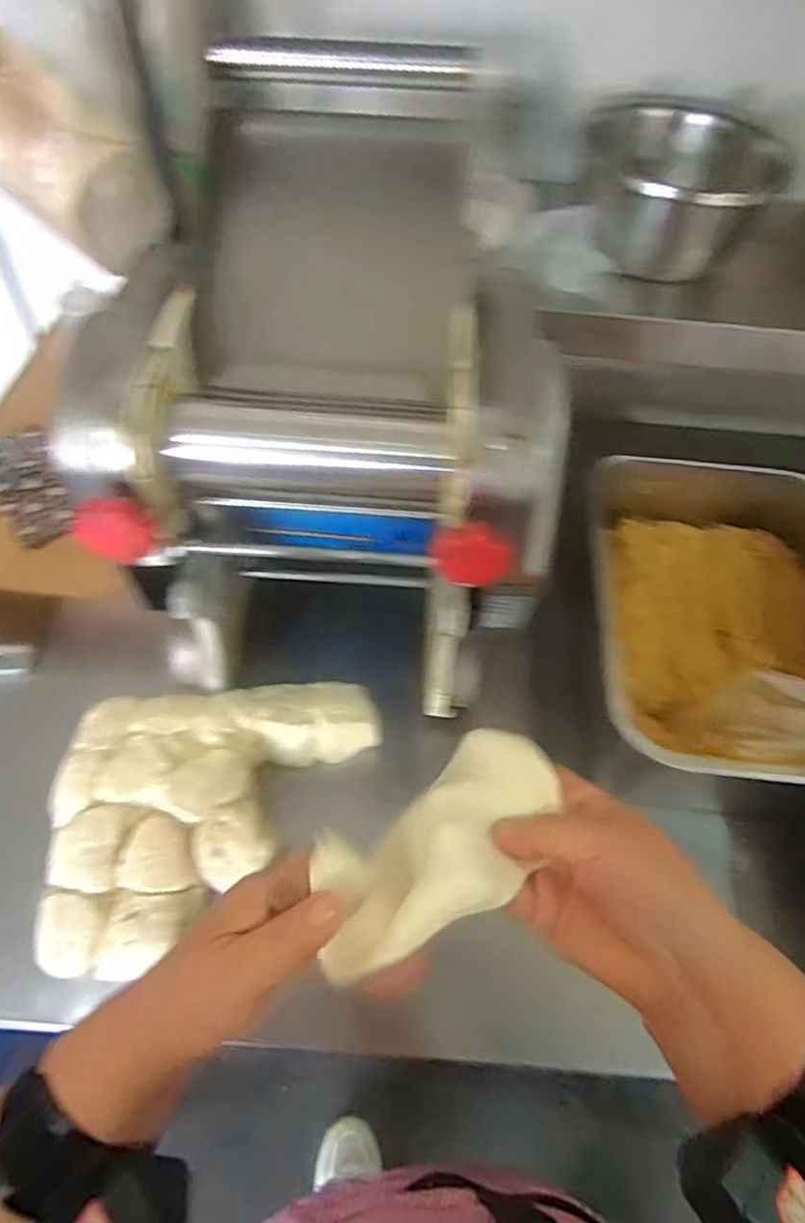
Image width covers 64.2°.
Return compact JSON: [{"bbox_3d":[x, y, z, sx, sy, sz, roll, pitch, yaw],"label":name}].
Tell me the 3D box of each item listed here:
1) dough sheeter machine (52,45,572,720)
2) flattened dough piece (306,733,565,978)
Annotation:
[{"bbox_3d":[-0.054,-0.137,0.522,0.306,0.363,0.336,2,54,-3],"label":"dough sheeter machine"},{"bbox_3d":[0.019,0.113,0.315,0.141,0.035,0.074,-28,61,-23],"label":"flattened dough piece"}]

